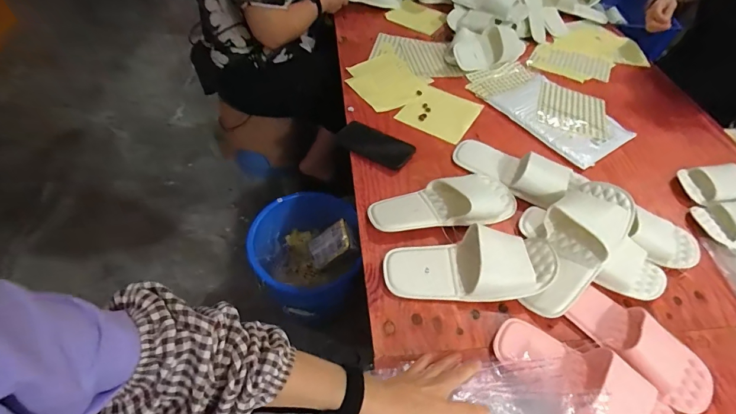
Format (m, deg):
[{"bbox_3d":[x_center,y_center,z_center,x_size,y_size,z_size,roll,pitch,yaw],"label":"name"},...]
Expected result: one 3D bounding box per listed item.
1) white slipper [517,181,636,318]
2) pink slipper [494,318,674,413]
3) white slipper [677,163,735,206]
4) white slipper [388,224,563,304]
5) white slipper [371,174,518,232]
[{"bbox_3d":[0.336,0.062,0.636,0.276,0.076,0.112,-35,63,-28],"label":"white slipper"},{"bbox_3d":[0.286,0.228,0.503,0.236,0.050,0.105,36,57,21],"label":"pink slipper"},{"bbox_3d":[0.751,-0.045,0.775,0.224,0.048,0.112,-6,53,-10],"label":"white slipper"},{"bbox_3d":[0.161,0.090,0.605,0.267,0.056,0.114,-2,52,-7],"label":"white slipper"},{"bbox_3d":[0.139,-0.011,0.689,0.270,0.050,0.101,-10,54,-13],"label":"white slipper"}]

